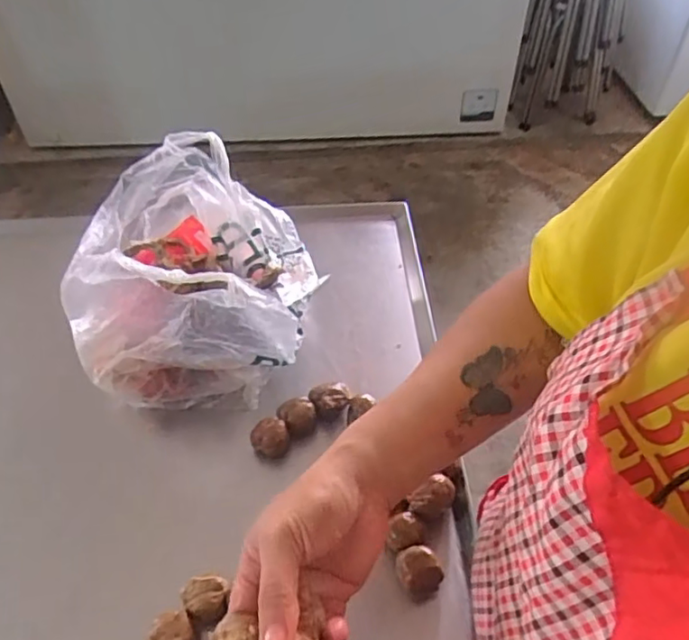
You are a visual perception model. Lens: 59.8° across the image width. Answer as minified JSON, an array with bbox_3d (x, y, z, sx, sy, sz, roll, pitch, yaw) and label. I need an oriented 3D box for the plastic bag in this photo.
[{"bbox_3d":[-0.139,-0.052,0.600,0.211,0.186,0.242,6,48,7],"label":"plastic bag"}]

